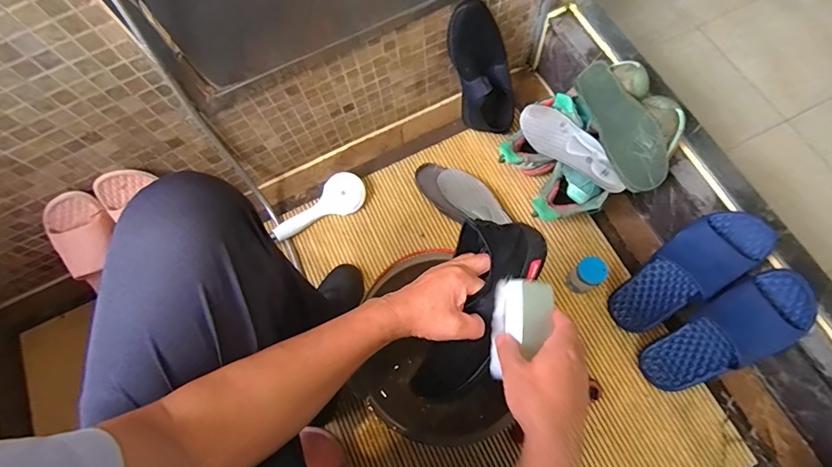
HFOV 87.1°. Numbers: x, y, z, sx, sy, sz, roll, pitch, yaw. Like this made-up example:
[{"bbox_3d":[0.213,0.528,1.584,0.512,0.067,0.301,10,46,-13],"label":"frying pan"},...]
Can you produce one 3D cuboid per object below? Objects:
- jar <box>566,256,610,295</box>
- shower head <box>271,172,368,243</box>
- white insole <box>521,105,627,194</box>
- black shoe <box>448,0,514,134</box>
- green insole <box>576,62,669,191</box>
[{"bbox_3d":[0.307,0.077,0.792,0.045,0.092,0.046,-1,70,3],"label":"jar"},{"bbox_3d":[-0.205,-0.054,0.906,0.208,0.036,0.080,-28,105,-5],"label":"shower head"},{"bbox_3d":[0.274,-0.152,0.779,0.224,0.015,0.074,47,116,25],"label":"white insole"},{"bbox_3d":[0.133,-0.314,0.846,0.109,0.254,0.087,-31,39,-8],"label":"black shoe"},{"bbox_3d":[0.357,-0.191,0.758,0.083,0.020,0.250,-29,63,32],"label":"green insole"}]

